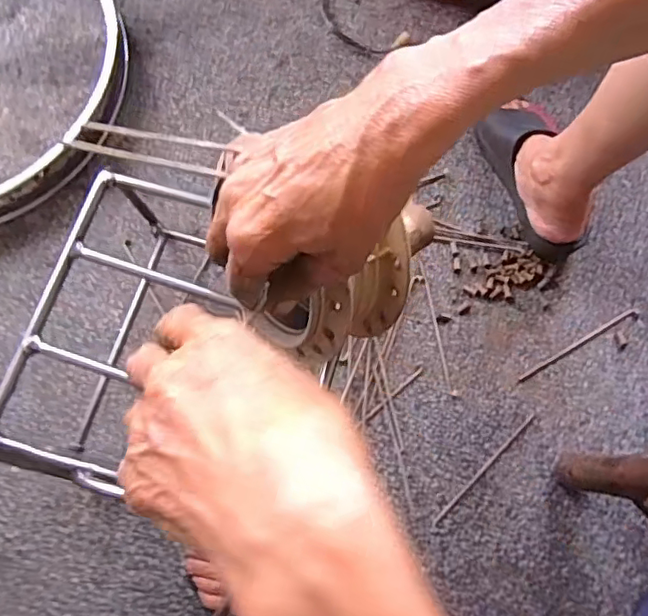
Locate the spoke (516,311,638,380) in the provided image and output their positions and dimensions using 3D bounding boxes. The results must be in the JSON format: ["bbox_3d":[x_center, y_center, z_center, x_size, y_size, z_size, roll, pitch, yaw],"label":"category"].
[{"bbox_3d":[0.300,0.043,0.675,0.171,0.006,0.008,-28,77,-8],"label":"spoke"}]

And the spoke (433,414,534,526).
[{"bbox_3d":[0.174,0.173,0.618,0.160,0.004,0.006,-42,79,-11],"label":"spoke"}]

